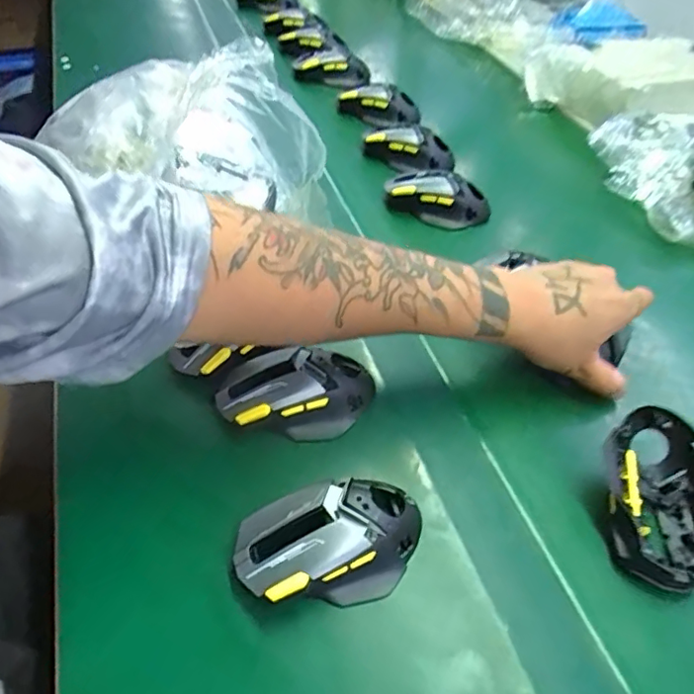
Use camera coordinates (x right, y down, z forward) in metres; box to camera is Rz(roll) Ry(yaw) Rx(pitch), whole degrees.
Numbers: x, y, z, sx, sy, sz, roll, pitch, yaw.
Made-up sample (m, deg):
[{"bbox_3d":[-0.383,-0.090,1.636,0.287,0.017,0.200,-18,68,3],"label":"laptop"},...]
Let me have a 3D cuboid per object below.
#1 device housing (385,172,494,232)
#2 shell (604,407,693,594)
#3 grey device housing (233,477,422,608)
[{"bbox_3d":[0.099,-0.166,0.641,0.118,0.046,0.054,27,51,16],"label":"device housing"},{"bbox_3d":[0.212,0.102,0.391,0.067,0.038,0.118,7,60,11],"label":"shell"},{"bbox_3d":[-0.010,0.121,0.358,0.119,0.039,0.071,-11,48,-11],"label":"grey device housing"}]

